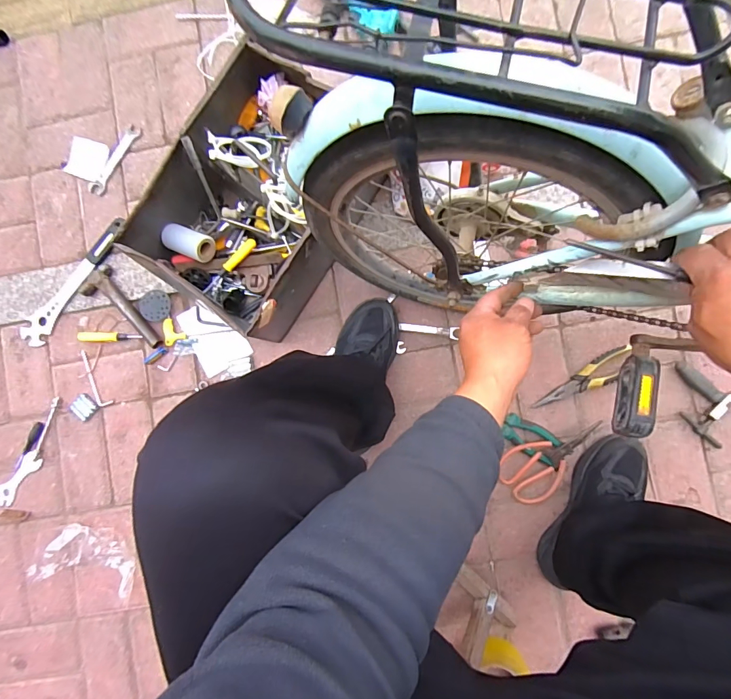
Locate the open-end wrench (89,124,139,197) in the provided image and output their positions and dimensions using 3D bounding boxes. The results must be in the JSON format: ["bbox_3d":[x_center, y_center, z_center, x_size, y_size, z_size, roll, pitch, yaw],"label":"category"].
[{"bbox_3d":[-0.505,-0.380,0.785,0.030,0.005,0.154,31,85,-8],"label":"open-end wrench"}]

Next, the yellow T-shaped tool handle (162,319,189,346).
[{"bbox_3d":[-0.385,-0.038,0.776,0.043,0.012,0.053,-27,87,4],"label":"yellow T-shaped tool handle"}]

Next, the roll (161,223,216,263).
[{"bbox_3d":[-0.321,-0.194,0.711,0.082,0.049,0.050,22,91,5],"label":"roll"}]

